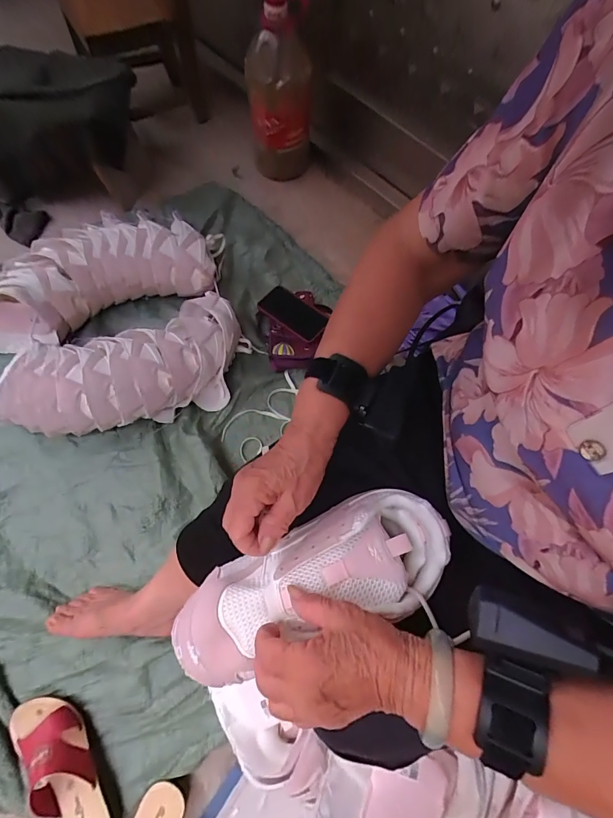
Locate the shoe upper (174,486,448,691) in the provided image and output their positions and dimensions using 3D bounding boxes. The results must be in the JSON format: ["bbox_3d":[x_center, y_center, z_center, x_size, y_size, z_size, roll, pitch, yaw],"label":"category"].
[{"bbox_3d":[0.004,0.159,0.354,0.257,0.070,0.100,-22,70,-5],"label":"shoe upper"}]

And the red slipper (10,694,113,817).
[{"bbox_3d":[-0.363,0.536,0.551,0.088,0.065,0.229,-36,73,-13],"label":"red slipper"}]

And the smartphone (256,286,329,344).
[{"bbox_3d":[-0.030,-0.217,0.859,0.163,0.015,0.089,33,63,15],"label":"smartphone"}]

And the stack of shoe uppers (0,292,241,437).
[{"bbox_3d":[-0.333,-0.072,0.739,0.445,0.146,0.192,-24,71,-9],"label":"stack of shoe uppers"}]

